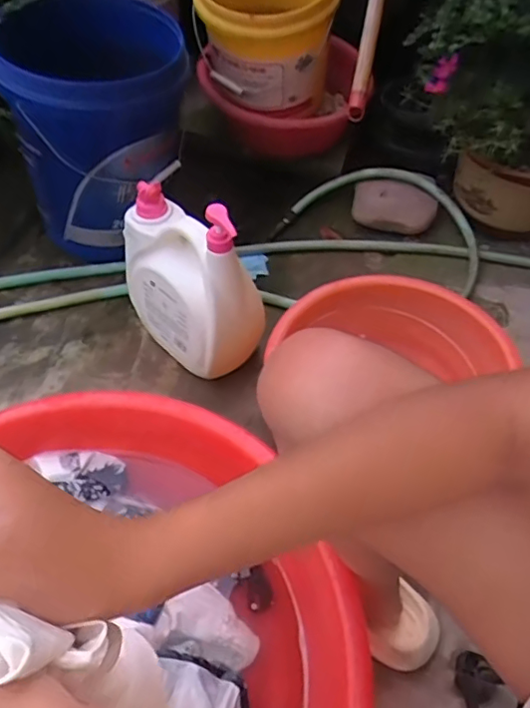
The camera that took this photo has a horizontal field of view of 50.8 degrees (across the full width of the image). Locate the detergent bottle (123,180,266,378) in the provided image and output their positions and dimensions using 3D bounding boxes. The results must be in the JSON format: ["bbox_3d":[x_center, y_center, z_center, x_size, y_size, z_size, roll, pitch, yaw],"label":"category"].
[{"bbox_3d":[-0.120,-0.118,0.870,0.113,0.313,0.228,-30,62,-25],"label":"detergent bottle"}]

